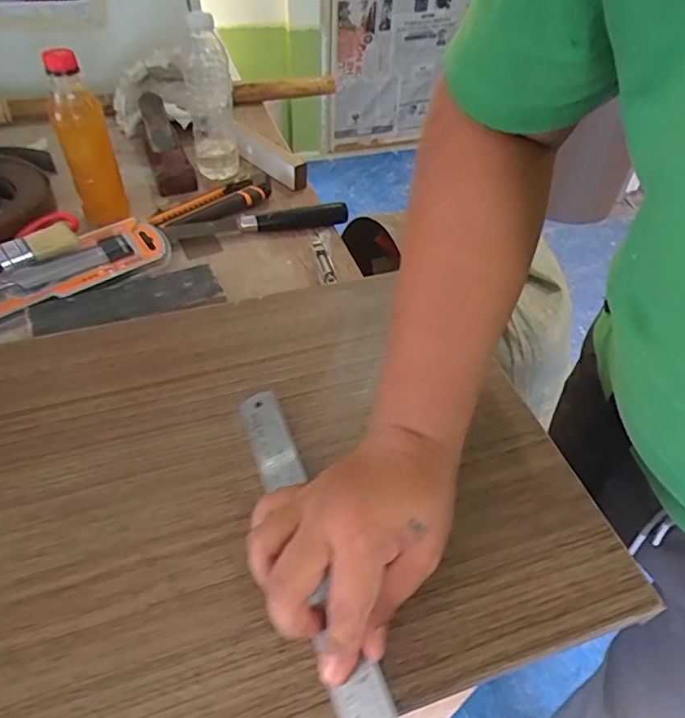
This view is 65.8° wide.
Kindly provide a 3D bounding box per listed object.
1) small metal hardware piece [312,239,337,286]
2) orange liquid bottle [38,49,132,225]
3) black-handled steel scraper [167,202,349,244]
[{"bbox_3d":[-0.019,-0.103,0.561,0.013,0.014,0.064,-11,48,-14],"label":"small metal hardware piece"},{"bbox_3d":[-0.280,-0.235,0.576,0.052,0.173,0.046,-17,50,-19],"label":"orange liquid bottle"},{"bbox_3d":[-0.098,-0.161,0.616,0.207,0.027,0.027,-5,47,-9],"label":"black-handled steel scraper"}]

